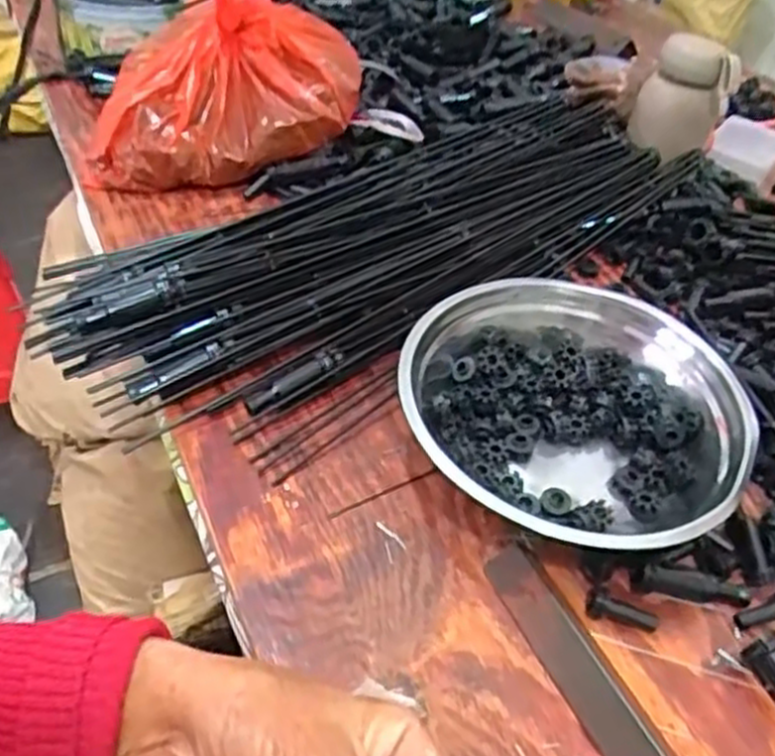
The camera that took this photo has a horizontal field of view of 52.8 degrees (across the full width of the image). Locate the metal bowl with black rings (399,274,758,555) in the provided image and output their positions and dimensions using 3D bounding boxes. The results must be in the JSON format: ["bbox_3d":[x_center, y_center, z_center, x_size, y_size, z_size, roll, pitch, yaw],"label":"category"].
[{"bbox_3d":[0.122,0.019,0.510,0.195,0.066,0.220,-30,55,-33],"label":"metal bowl with black rings"}]

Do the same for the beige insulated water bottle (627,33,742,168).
[{"bbox_3d":[0.278,-0.252,0.766,0.065,0.138,0.077,-11,47,-18],"label":"beige insulated water bottle"}]

